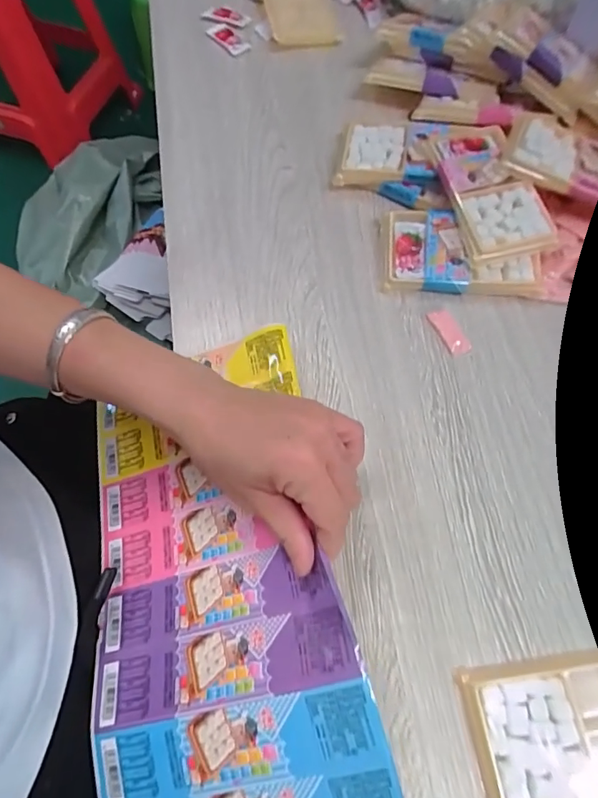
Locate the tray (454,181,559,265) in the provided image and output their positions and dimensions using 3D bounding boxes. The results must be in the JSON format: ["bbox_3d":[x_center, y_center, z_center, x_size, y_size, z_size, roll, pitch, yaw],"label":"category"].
[{"bbox_3d":[0.176,-0.152,0.399,0.074,0.015,0.068,-11,67,-4],"label":"tray"}]

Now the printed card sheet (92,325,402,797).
[{"bbox_3d":[-0.056,0.114,0.306,0.169,0.024,0.317,-21,62,13],"label":"printed card sheet"}]

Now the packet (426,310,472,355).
[{"bbox_3d":[0.127,-0.057,0.392,0.019,0.007,0.043,-28,69,-11],"label":"packet"}]

